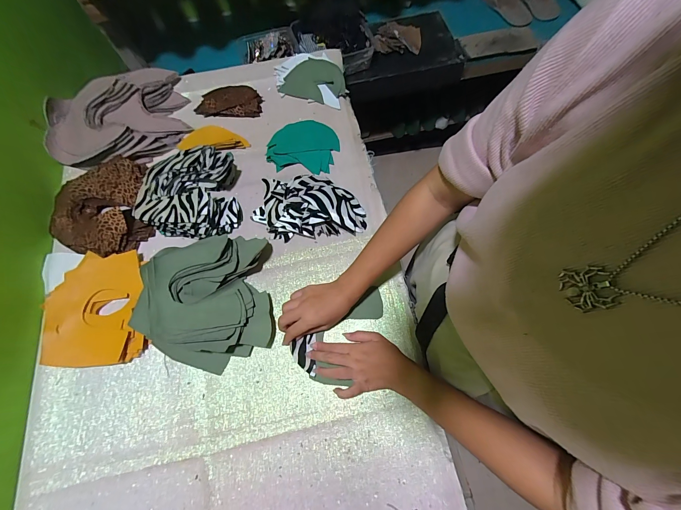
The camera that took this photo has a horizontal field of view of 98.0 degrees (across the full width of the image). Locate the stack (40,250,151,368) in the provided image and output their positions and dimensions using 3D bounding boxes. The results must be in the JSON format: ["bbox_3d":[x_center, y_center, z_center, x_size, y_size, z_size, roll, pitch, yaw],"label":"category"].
[{"bbox_3d":[-0.405,0.089,0.494,0.146,0.035,0.189,-17,71,-4],"label":"stack"}]

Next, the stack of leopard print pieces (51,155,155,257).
[{"bbox_3d":[-0.453,-0.088,0.559,0.166,0.033,0.192,-16,71,-4],"label":"stack of leopard print pieces"}]

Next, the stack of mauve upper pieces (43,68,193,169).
[{"bbox_3d":[-0.464,-0.283,0.610,0.270,0.062,0.195,-17,71,-4],"label":"stack of mauve upper pieces"}]

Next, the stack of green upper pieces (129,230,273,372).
[{"bbox_3d":[-0.219,0.071,0.481,0.199,0.061,0.220,-12,70,-2],"label":"stack of green upper pieces"}]

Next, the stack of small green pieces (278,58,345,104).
[{"bbox_3d":[-0.058,-0.387,0.652,0.135,0.009,0.090,17,92,5],"label":"stack of small green pieces"}]

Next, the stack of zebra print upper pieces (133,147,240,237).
[{"bbox_3d":[-0.282,-0.116,0.548,0.176,0.055,0.175,-7,70,0],"label":"stack of zebra print upper pieces"}]

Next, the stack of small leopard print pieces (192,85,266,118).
[{"bbox_3d":[-0.244,-0.341,0.652,0.142,0.013,0.082,3,71,3],"label":"stack of small leopard print pieces"}]

